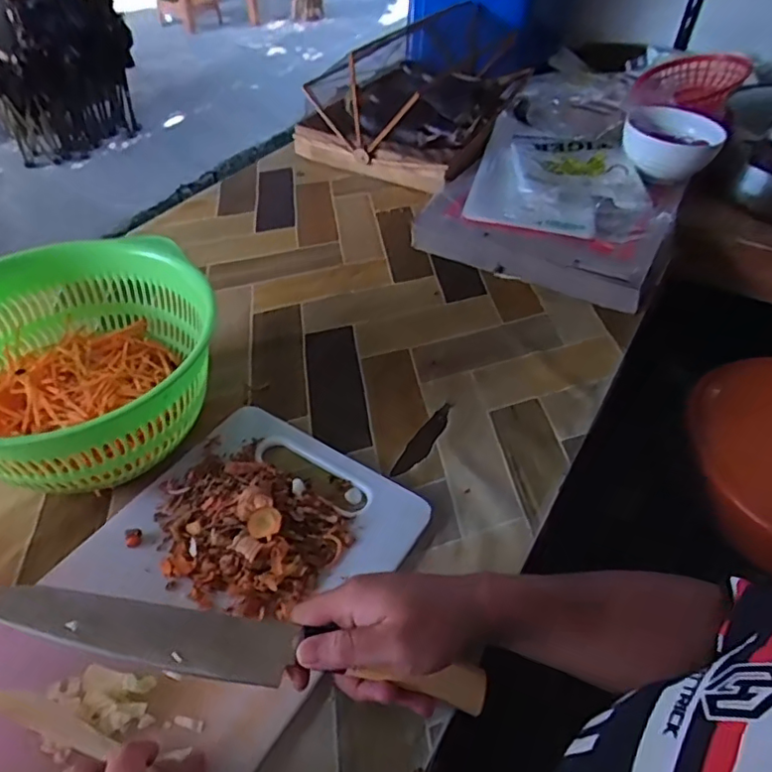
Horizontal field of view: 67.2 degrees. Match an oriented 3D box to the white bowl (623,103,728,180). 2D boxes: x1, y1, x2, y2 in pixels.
[{"bbox_3d":[0.381,-0.329,0.778,0.117,0.057,0.117,19,47,16],"label":"white bowl"}]

